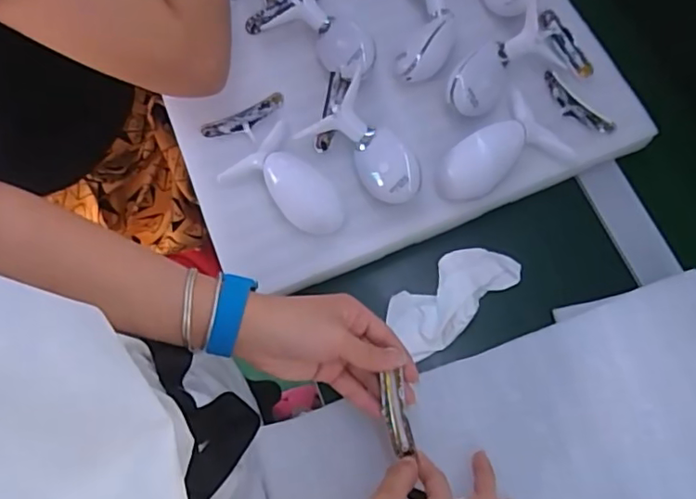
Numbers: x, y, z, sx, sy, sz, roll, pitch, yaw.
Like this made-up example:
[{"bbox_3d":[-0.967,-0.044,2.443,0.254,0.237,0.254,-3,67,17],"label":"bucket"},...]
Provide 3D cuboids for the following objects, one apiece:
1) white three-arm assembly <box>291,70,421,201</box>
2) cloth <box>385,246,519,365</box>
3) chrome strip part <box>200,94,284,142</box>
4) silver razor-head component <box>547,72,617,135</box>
[{"bbox_3d":[0.021,-0.096,0.511,0.115,0.042,0.070,37,77,13],"label":"white three-arm assembly"},{"bbox_3d":[0.093,0.038,0.505,0.120,0.033,0.062,-35,74,-9],"label":"cloth"},{"bbox_3d":[-0.096,-0.121,0.547,0.082,0.015,0.029,-26,73,-6],"label":"chrome strip part"},{"bbox_3d":[0.204,-0.129,0.521,0.021,0.010,0.078,-41,75,-10],"label":"silver razor-head component"}]

